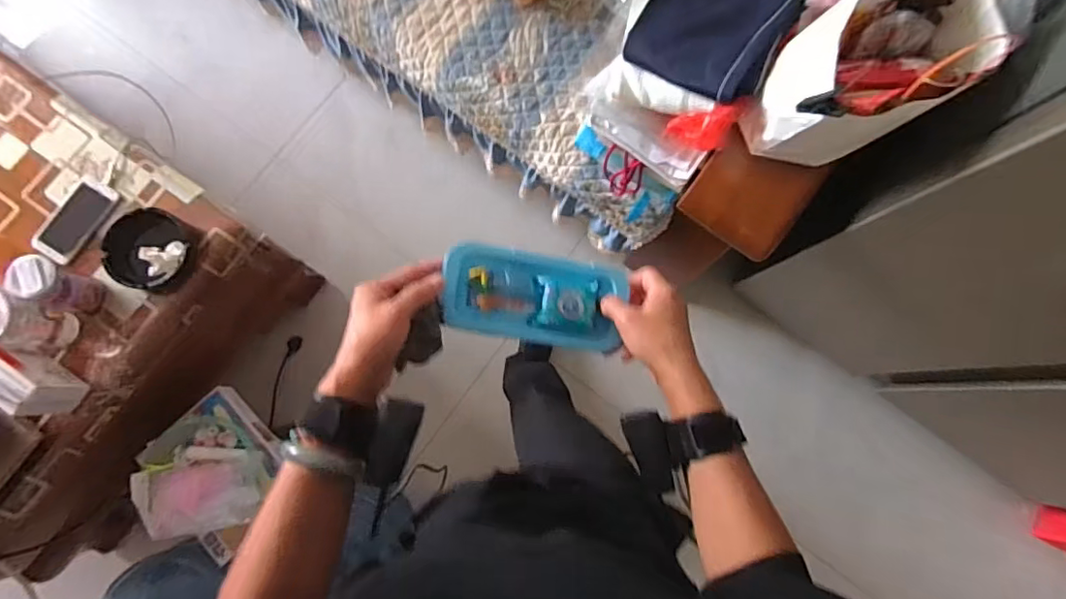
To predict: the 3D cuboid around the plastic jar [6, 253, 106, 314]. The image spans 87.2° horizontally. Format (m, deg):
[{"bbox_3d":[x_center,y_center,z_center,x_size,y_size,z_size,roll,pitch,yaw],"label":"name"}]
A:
[{"bbox_3d":[-0.755,-0.020,0.889,0.061,0.129,0.076,17,81,0],"label":"plastic jar"}]

